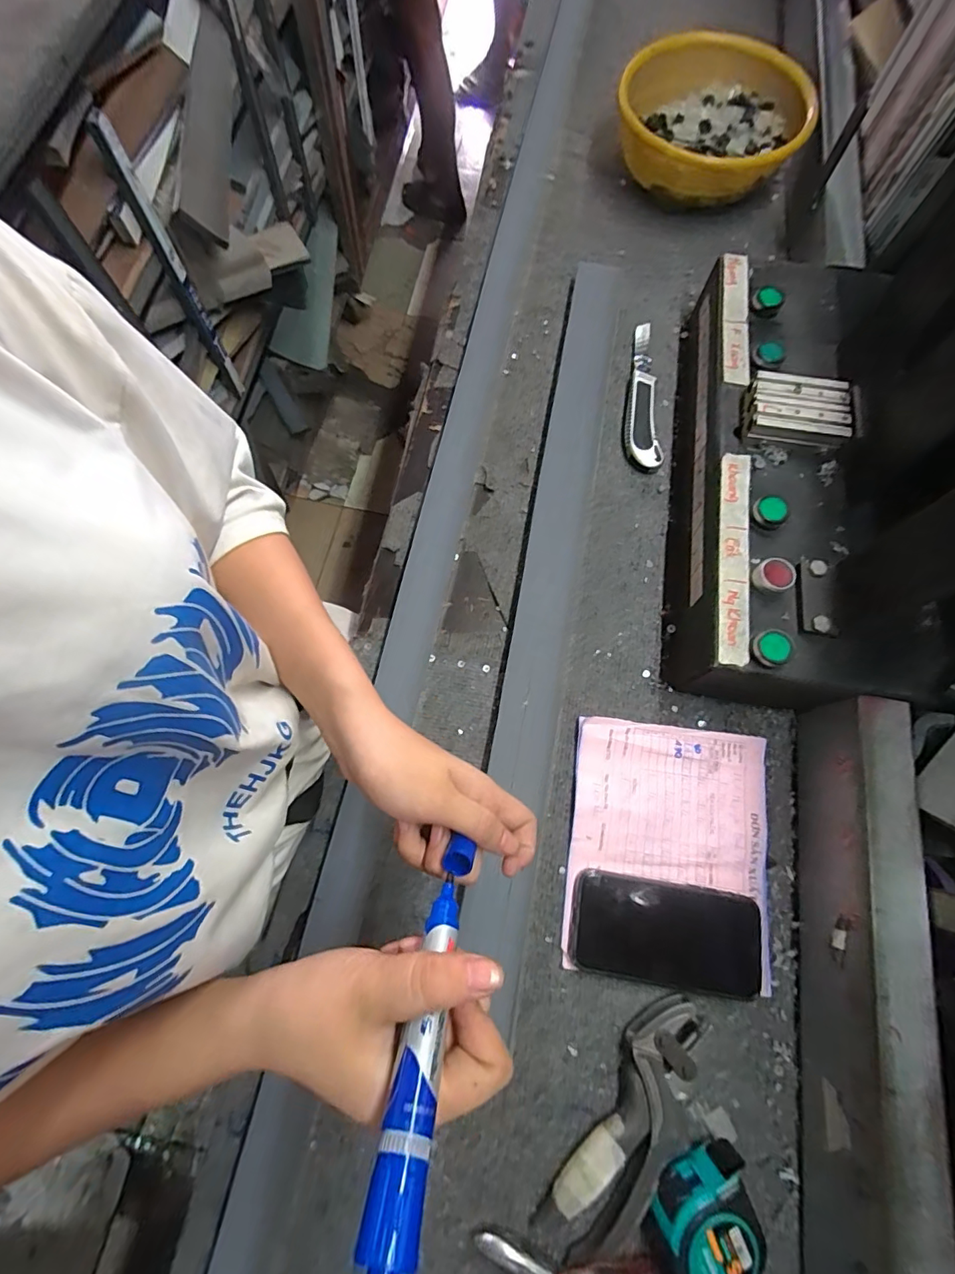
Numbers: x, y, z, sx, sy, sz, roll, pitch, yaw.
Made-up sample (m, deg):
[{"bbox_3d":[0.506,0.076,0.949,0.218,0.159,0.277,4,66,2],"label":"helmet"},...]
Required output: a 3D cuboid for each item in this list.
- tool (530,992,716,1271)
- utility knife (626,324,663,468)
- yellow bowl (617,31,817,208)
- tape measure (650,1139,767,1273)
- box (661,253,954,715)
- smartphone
[{"bbox_3d":[0.114,0.345,0.346,0.060,0.027,0.168,34,76,9],"label":"tool"},{"bbox_3d":[0.183,-0.267,0.537,0.034,0.016,0.181,7,73,1],"label":"utility knife"},{"bbox_3d":[0.288,-0.645,0.608,0.217,0.080,0.218,1,73,-2],"label":"yellow bowl"},{"bbox_3d":[0.152,0.388,0.324,0.065,0.044,0.066,-13,74,-5],"label":"tape measure"},{"bbox_3d":[0.295,-0.164,0.461,0.181,0.108,0.446,10,73,2],"label":"box"},{"bbox_3d":[0.148,0.235,0.388,0.144,0.011,0.073,9,73,2],"label":"smartphone"}]

